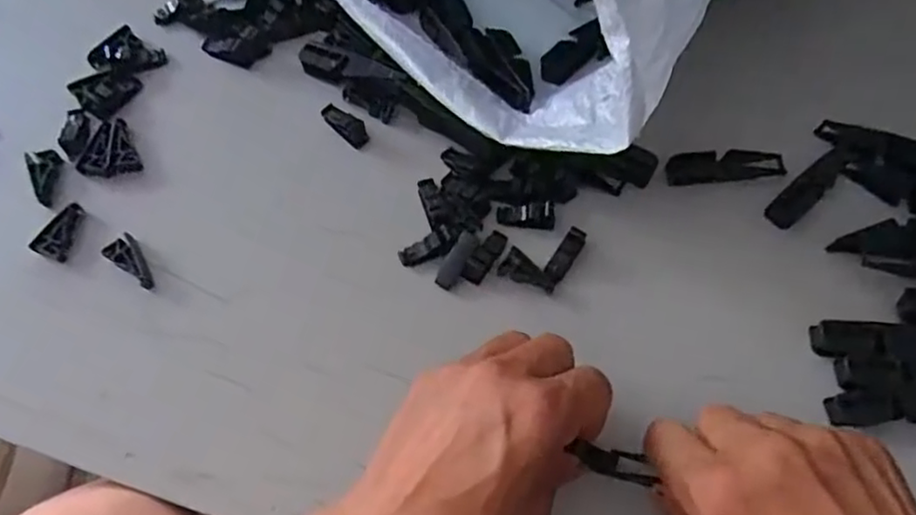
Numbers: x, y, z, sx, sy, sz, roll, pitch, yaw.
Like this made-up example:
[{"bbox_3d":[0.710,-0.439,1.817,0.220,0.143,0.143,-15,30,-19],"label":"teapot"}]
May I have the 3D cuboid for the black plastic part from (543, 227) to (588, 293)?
[{"bbox_3d":[0.053,0.001,0.342,0.011,0.011,0.035,32,71,9],"label":"black plastic part"}]

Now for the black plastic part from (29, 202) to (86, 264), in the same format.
[{"bbox_3d":[-0.199,-0.014,0.337,0.017,0.005,0.030,16,69,4],"label":"black plastic part"}]

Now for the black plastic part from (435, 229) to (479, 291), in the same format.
[{"bbox_3d":[0.000,0.001,0.339,0.010,0.004,0.032,30,91,9],"label":"black plastic part"}]

